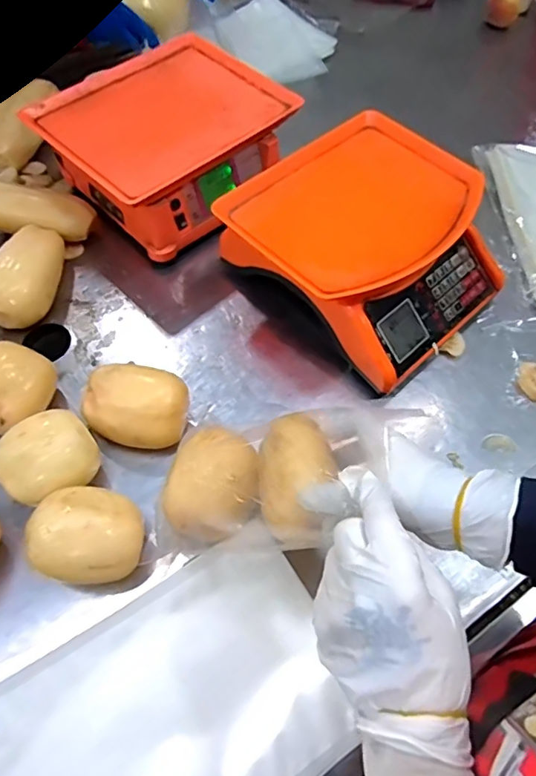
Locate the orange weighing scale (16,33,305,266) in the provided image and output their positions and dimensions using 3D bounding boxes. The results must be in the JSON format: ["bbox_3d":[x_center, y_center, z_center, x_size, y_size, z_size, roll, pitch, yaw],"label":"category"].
[{"bbox_3d":[-0.144,-0.349,0.734,0.261,0.098,0.291,38,66,18],"label":"orange weighing scale"}]

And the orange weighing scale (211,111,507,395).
[{"bbox_3d":[0.128,-0.176,0.655,0.288,0.114,0.280,39,66,19],"label":"orange weighing scale"}]

